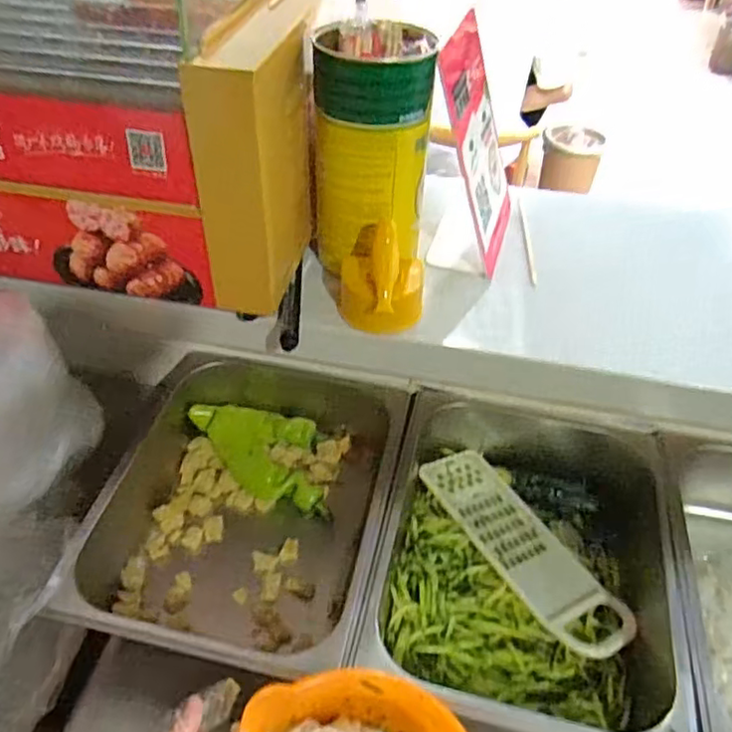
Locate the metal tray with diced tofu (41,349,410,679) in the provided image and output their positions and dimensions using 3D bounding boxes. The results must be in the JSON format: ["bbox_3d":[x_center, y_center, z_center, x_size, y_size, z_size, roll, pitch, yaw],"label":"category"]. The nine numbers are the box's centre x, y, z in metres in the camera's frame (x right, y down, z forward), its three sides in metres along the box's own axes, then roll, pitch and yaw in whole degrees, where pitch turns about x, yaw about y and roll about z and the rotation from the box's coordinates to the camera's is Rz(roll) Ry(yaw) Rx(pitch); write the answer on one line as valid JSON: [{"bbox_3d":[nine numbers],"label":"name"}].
[{"bbox_3d":[-0.125,0.152,0.668,0.293,0.128,0.332,9,45,7],"label":"metal tray with diced tofu"}]

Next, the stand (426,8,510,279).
[{"bbox_3d":[0.109,-0.204,0.600,0.077,0.189,0.149,13,45,11],"label":"stand"}]

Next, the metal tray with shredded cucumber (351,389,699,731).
[{"bbox_3d":[0.149,0.181,0.624,0.261,0.095,0.336,10,45,8],"label":"metal tray with shredded cucumber"}]

